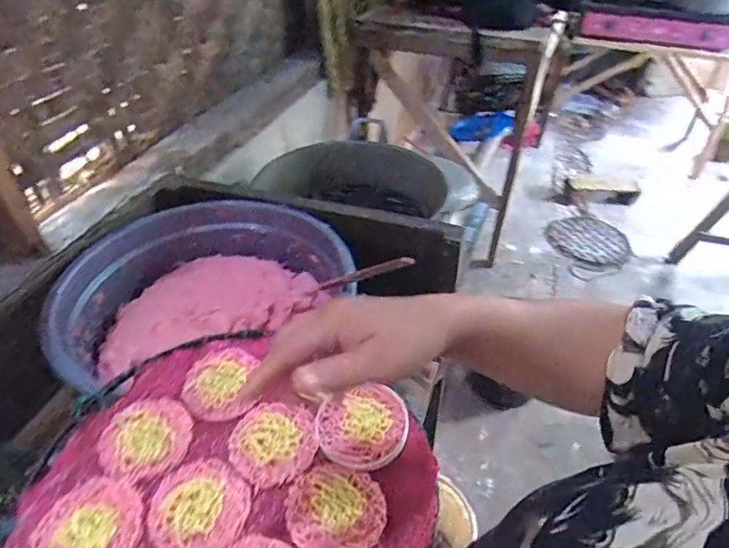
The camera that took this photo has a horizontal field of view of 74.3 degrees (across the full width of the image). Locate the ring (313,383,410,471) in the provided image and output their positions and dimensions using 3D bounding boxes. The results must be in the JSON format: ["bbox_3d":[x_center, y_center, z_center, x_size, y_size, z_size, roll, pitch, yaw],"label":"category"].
[{"bbox_3d":[-0.001,0.141,0.452,0.087,0.013,0.074,-12,45,-14],"label":"ring"}]

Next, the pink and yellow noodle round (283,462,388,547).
[{"bbox_3d":[-0.024,0.195,0.398,0.081,0.008,0.076,0,43,0],"label":"pink and yellow noodle round"}]

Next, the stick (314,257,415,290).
[{"bbox_3d":[-0.003,0.001,0.638,0.180,0.015,0.016,-17,25,45],"label":"stick"}]

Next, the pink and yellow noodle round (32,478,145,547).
[{"bbox_3d":[-0.222,0.204,0.385,0.080,0.005,0.078,0,43,0],"label":"pink and yellow noodle round"}]

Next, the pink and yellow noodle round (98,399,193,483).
[{"bbox_3d":[-0.202,0.150,0.445,0.076,0.004,0.081,0,43,0],"label":"pink and yellow noodle round"}]

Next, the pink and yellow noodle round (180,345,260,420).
[{"bbox_3d":[-0.148,0.108,0.493,0.069,0.013,0.086,-5,43,-6],"label":"pink and yellow noodle round"}]

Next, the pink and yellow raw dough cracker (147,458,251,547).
[{"bbox_3d":[-0.139,0.192,0.400,0.077,0.004,0.081,0,43,0],"label":"pink and yellow raw dough cracker"}]

